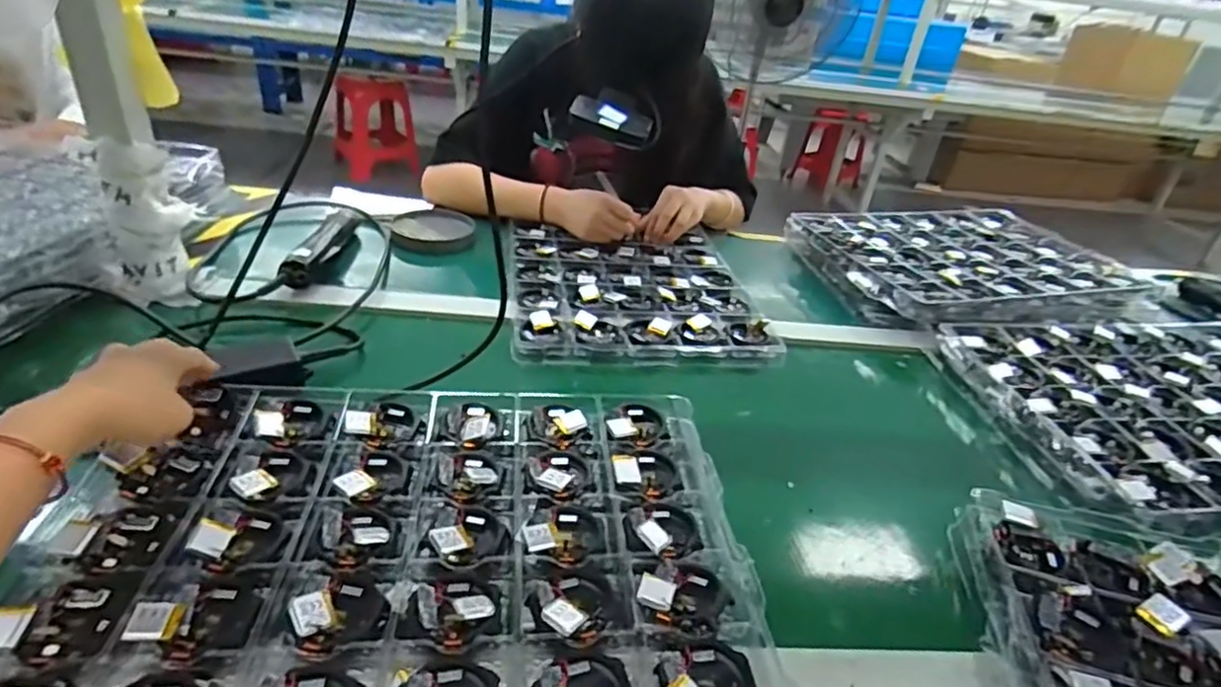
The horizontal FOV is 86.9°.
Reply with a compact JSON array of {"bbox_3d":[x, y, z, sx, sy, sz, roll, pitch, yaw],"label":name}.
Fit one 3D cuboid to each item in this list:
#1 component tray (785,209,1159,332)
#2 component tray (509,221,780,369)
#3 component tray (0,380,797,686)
[{"bbox_3d":[0.540,-0.128,0.981,0.477,0.040,0.318,-2,31,-17],"label":"component tray"},{"bbox_3d":[0.024,-0.074,0.842,0.300,0.025,0.338,2,30,-10],"label":"component tray"},{"bbox_3d":[-0.126,0.126,0.429,0.430,0.031,0.303,3,30,-8],"label":"component tray"}]

